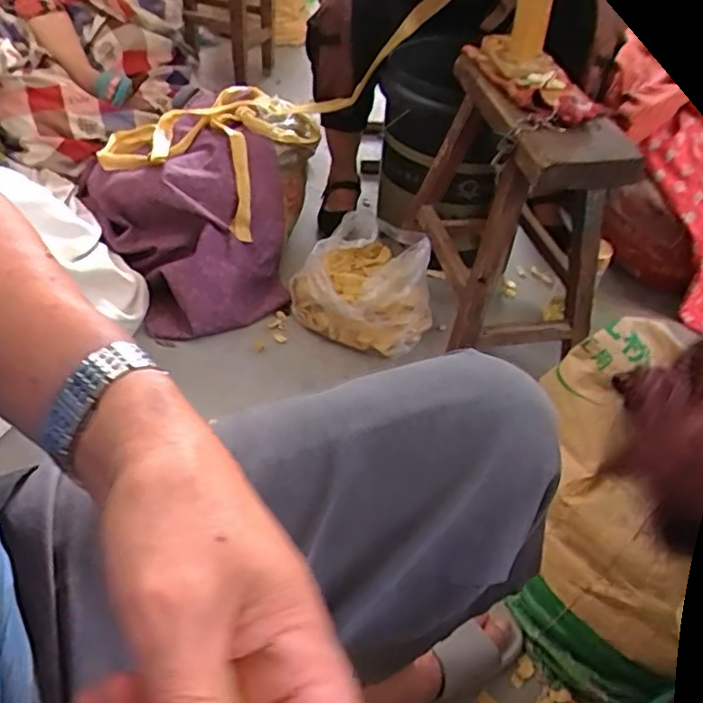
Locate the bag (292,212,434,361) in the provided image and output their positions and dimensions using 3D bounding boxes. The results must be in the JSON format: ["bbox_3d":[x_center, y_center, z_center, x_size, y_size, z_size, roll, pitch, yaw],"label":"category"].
[{"bbox_3d":[0.027,-0.128,1.107,0.255,0.130,0.231,23,46,17],"label":"bag"}]

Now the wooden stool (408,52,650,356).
[{"bbox_3d":[0.246,-0.233,0.950,0.200,0.318,0.383,-5,45,-12],"label":"wooden stool"}]

